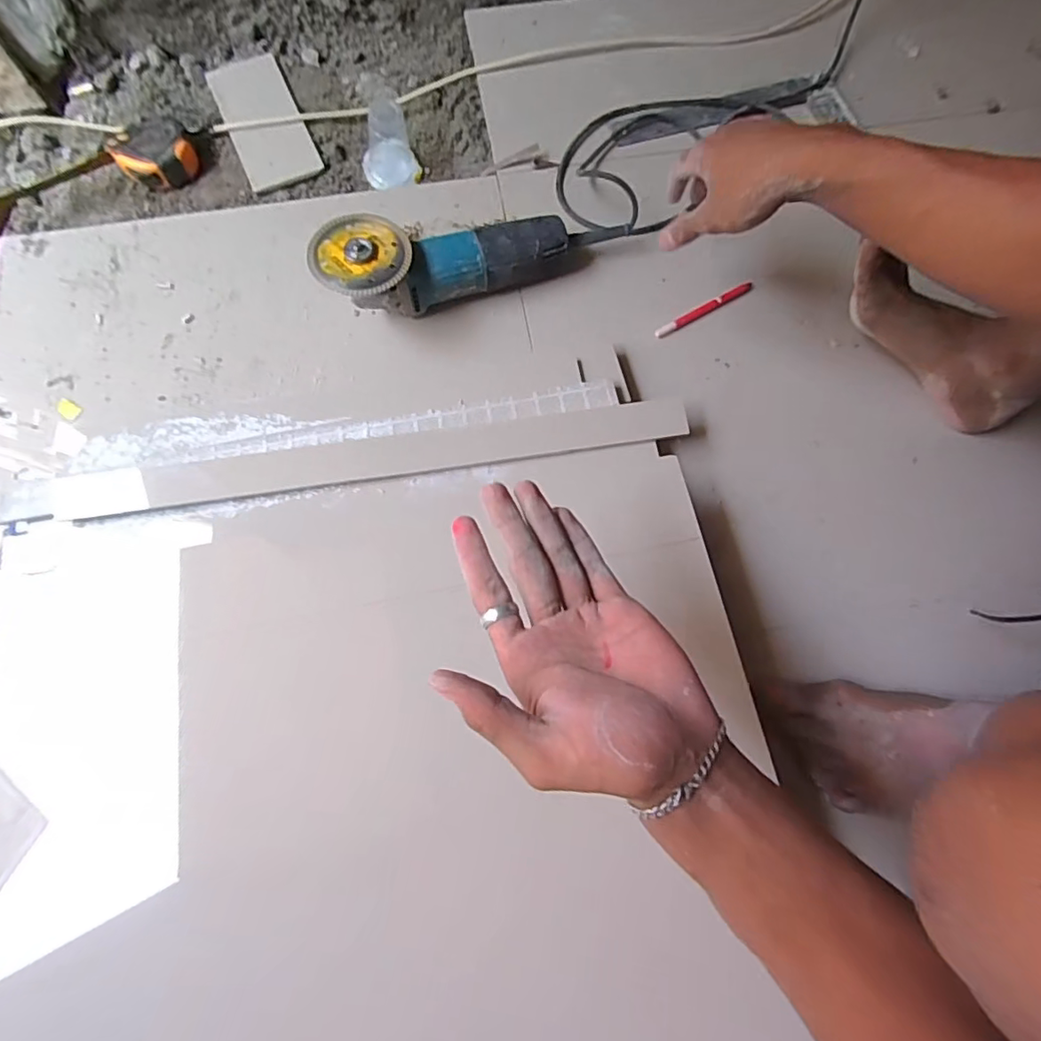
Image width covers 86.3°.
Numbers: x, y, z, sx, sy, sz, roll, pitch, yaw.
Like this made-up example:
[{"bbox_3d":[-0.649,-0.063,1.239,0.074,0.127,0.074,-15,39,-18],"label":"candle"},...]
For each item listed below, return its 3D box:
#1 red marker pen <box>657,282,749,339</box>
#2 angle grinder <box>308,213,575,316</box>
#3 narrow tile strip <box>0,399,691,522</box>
[{"bbox_3d":[0.210,-0.241,0.634,0.128,0.007,0.012,-30,77,-8],"label":"red marker pen"},{"bbox_3d":[-0.082,-0.288,0.604,0.267,0.088,0.093,-22,76,-7],"label":"angle grinder"},{"bbox_3d":[-0.154,-0.058,0.534,0.639,0.014,0.045,-7,74,-3],"label":"narrow tile strip"}]

